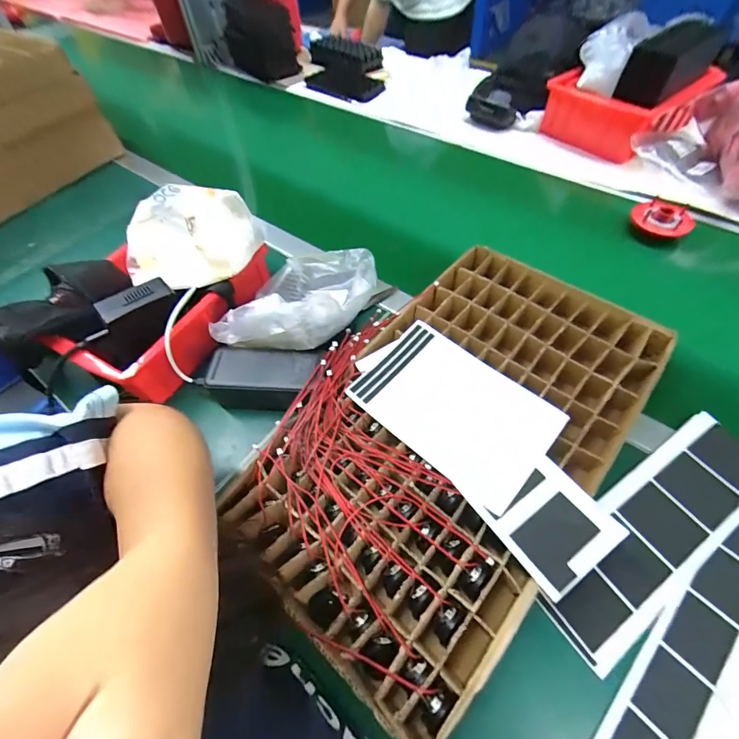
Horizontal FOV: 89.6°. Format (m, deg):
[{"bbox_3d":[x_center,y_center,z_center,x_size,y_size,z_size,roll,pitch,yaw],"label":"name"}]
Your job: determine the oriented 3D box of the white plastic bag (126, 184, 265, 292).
[{"bbox_3d":[-0.216,-0.149,0.438,0.172,0.082,0.093,1,57,2],"label":"white plastic bag"}]

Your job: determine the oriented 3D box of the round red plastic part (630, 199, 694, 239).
[{"bbox_3d":[0.457,-0.238,0.587,0.082,0.028,0.063,25,61,18],"label":"round red plastic part"}]

